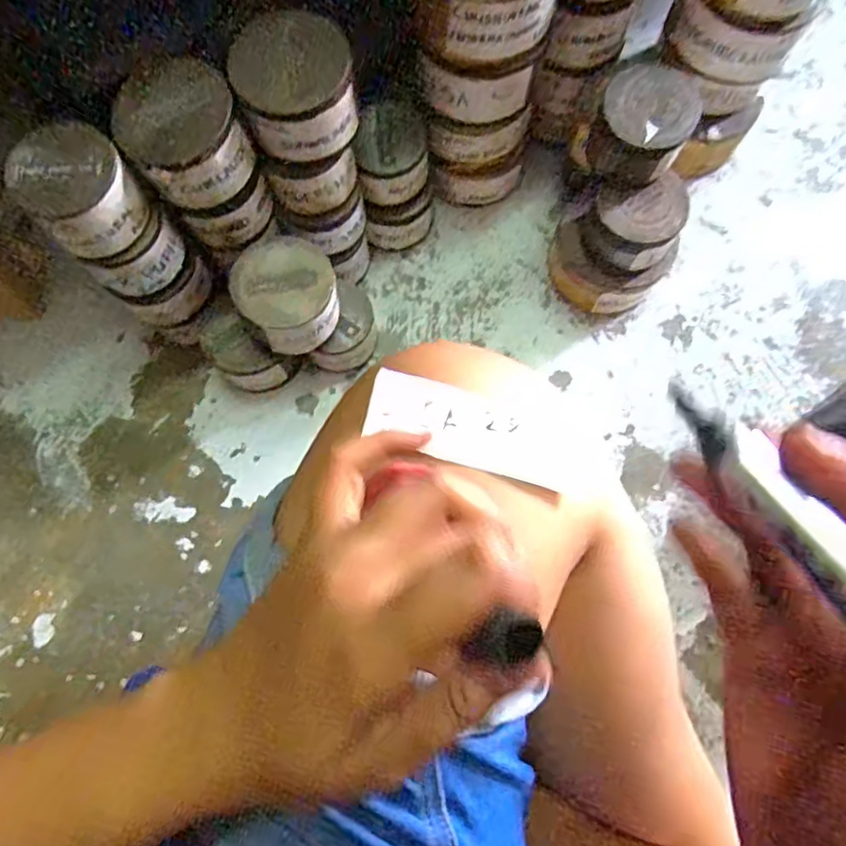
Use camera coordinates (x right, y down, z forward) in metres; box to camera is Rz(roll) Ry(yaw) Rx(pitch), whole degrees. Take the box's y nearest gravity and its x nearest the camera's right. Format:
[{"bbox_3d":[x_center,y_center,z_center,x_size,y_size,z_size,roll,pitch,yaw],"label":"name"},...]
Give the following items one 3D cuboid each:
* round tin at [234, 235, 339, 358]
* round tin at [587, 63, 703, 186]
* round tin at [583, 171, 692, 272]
[{"bbox_3d":[-0.102,-0.099,0.468,0.069,0.049,0.074,0,76,0],"label":"round tin"},{"bbox_3d":[0.155,-0.207,0.444,0.062,0.051,0.064,0,76,0],"label":"round tin"},{"bbox_3d":[0.164,-0.155,0.480,0.064,0.046,0.063,0,76,0],"label":"round tin"}]

